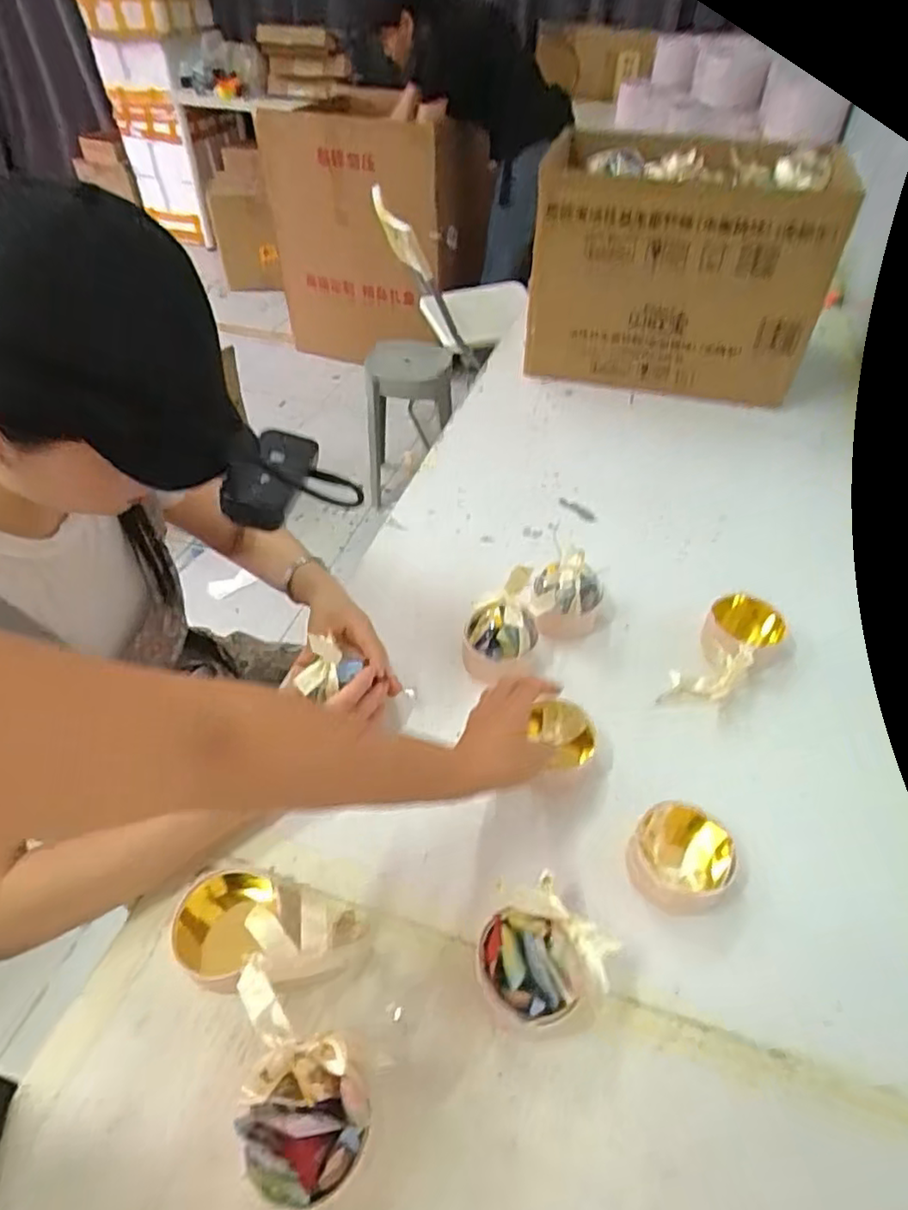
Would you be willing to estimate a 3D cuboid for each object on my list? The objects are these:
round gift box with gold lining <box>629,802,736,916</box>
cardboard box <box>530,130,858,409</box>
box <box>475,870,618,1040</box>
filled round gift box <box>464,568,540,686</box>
[{"bbox_3d":[0.195,0.218,0.555,0.079,0.042,0.080,0,45,0],"label":"round gift box with gold lining"},{"bbox_3d":[0.375,-0.611,1.132,0.450,0.357,0.356,8,46,8],"label":"cardboard box"},{"bbox_3d":[0.068,0.269,0.480,0.085,0.075,0.087,0,45,0],"label":"box"},{"bbox_3d":[0.051,0.024,0.688,0.079,0.094,0.072,0,45,0],"label":"filled round gift box"}]

